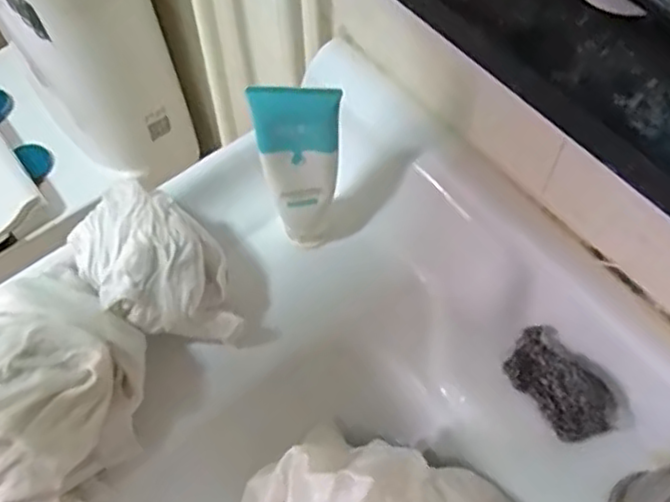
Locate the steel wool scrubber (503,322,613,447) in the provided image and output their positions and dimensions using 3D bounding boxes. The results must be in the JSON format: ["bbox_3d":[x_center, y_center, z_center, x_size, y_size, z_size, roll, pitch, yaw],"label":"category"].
[{"bbox_3d":[0.155,0.095,0.492,0.080,0.022,0.046,44,105,25],"label":"steel wool scrubber"}]

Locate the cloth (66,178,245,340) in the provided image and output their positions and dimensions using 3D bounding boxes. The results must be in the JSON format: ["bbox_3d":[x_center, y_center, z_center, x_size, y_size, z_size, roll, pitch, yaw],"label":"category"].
[{"bbox_3d":[-0.129,0.010,0.504,0.090,0.063,0.122,-28,63,-14],"label":"cloth"}]

